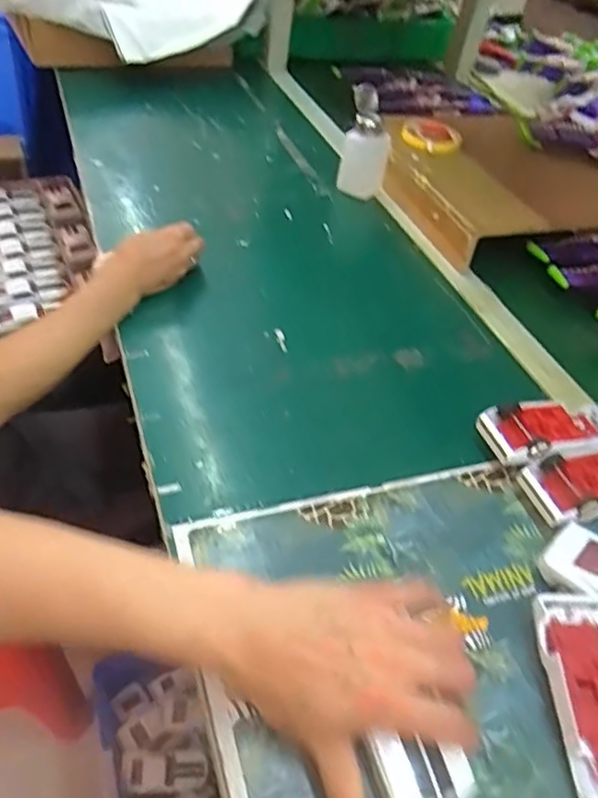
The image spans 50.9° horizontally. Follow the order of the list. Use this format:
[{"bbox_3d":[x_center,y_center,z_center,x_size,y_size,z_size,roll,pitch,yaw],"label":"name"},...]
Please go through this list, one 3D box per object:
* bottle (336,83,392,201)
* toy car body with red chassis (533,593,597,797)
[{"bbox_3d":[0.094,-0.352,0.865,0.068,0.132,0.056,14,45,7],"label":"bottle"},{"bbox_3d":[0.184,0.190,0.391,0.053,0.031,0.125,3,44,-5],"label":"toy car body with red chassis"}]

